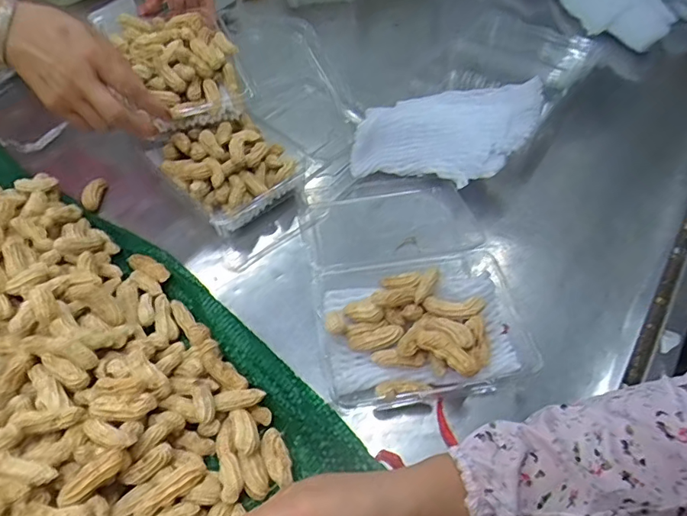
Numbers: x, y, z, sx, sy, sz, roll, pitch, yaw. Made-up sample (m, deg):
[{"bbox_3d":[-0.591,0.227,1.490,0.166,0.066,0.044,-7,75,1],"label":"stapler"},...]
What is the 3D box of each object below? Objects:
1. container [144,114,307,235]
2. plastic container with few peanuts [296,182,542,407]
[{"bbox_3d":[-0.124,-0.102,0.533,0.118,0.050,0.129,-37,61,-24],"label":"container"},{"bbox_3d":[0.056,0.006,0.466,0.170,0.053,0.254,-9,53,-6],"label":"plastic container with few peanuts"}]

